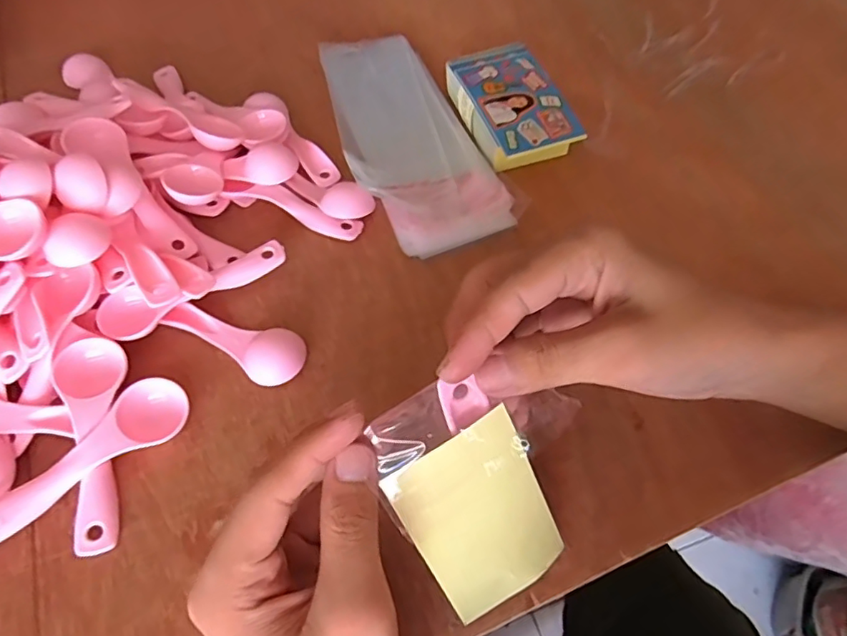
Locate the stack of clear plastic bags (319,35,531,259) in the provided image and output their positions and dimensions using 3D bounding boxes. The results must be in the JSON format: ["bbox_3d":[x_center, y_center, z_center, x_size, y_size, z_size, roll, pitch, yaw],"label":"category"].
[{"bbox_3d":[-0.016,-0.142,0.428,0.095,0.015,0.223,-22,60,-12],"label":"stack of clear plastic bags"}]

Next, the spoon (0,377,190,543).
[{"bbox_3d":[-0.179,0.077,0.298,0.033,0.021,0.114,39,66,22],"label":"spoon"}]

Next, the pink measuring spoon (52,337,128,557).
[{"bbox_3d":[-0.177,0.065,0.304,0.034,0.025,0.115,-18,60,-10],"label":"pink measuring spoon"}]

